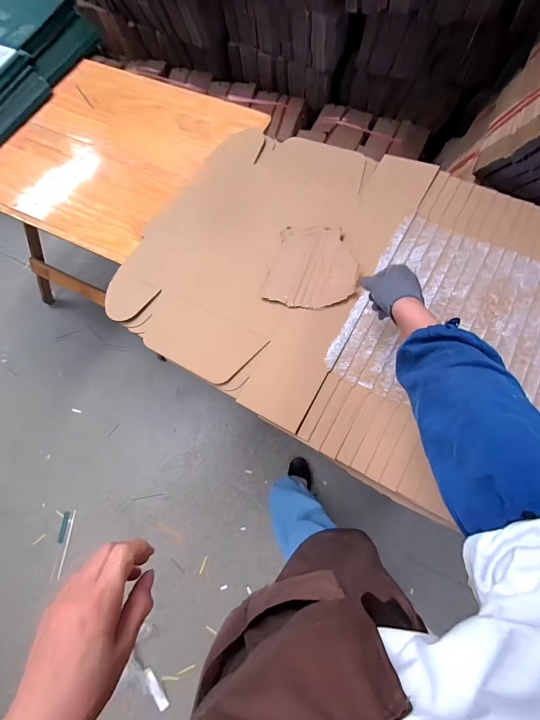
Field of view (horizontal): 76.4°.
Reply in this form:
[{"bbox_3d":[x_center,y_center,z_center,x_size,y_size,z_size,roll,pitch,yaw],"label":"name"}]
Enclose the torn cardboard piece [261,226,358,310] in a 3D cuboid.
[{"bbox_3d":[0.094,-0.201,0.731,0.183,0.009,0.202,12,71,16],"label":"torn cardboard piece"}]

